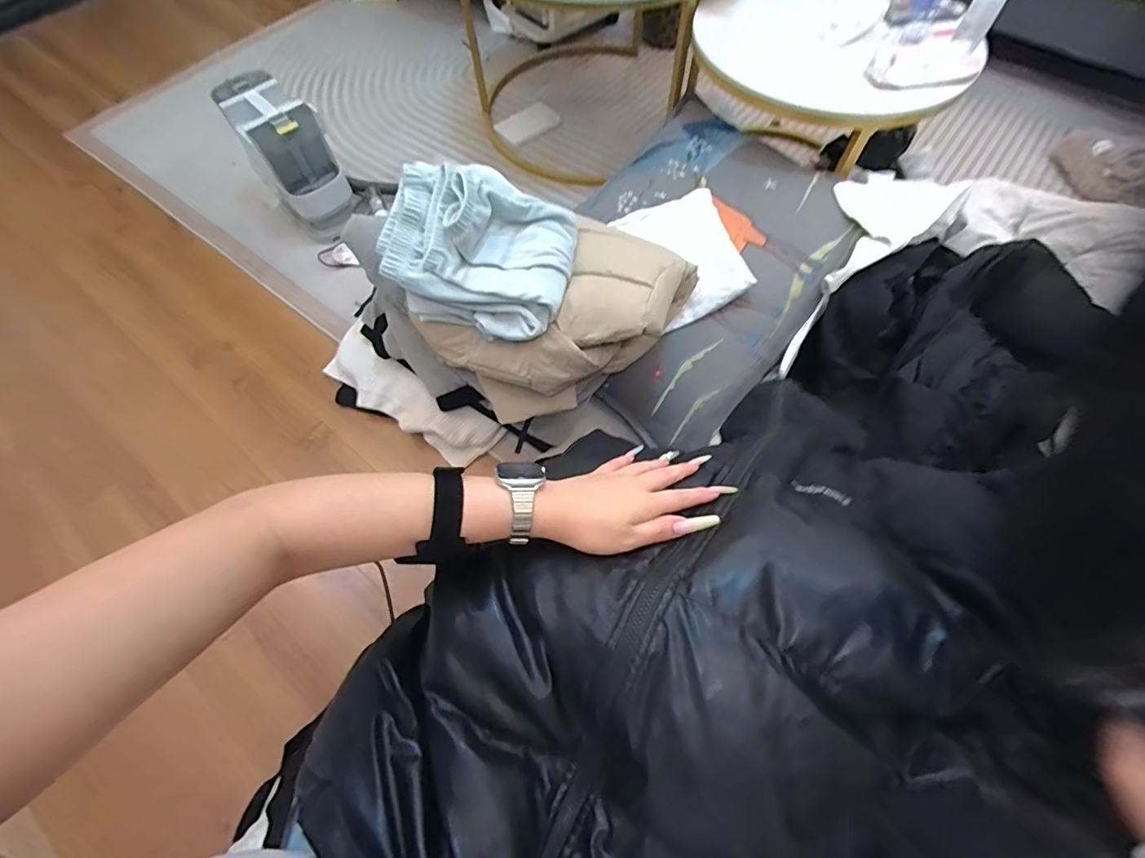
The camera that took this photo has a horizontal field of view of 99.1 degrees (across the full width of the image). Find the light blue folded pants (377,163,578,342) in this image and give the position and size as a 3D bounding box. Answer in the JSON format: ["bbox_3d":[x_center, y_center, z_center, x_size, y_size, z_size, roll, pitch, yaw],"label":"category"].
[{"bbox_3d":[-0.120,-0.271,0.700,0.236,0.139,0.217,0,64,1],"label":"light blue folded pants"}]

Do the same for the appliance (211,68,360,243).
[{"bbox_3d":[-0.638,-0.603,1.097,0.163,0.264,0.225,-40,69,-17],"label":"appliance"}]

